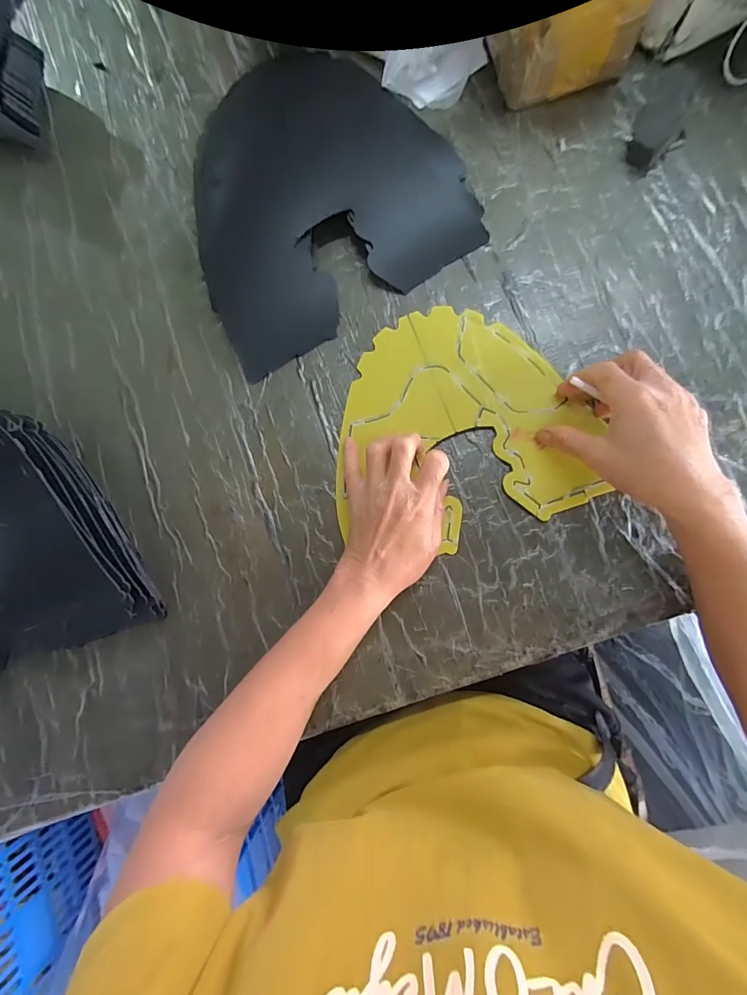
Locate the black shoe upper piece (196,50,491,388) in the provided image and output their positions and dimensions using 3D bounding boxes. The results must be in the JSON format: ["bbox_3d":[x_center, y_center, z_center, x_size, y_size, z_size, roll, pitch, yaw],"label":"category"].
[{"bbox_3d":[-0.062,-0.300,0.389,0.263,0.031,0.273,-27,82,4],"label":"black shoe upper piece"}]

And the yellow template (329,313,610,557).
[{"bbox_3d":[0.062,-0.064,0.362,0.222,0.007,0.208,-22,82,6],"label":"yellow template"}]

